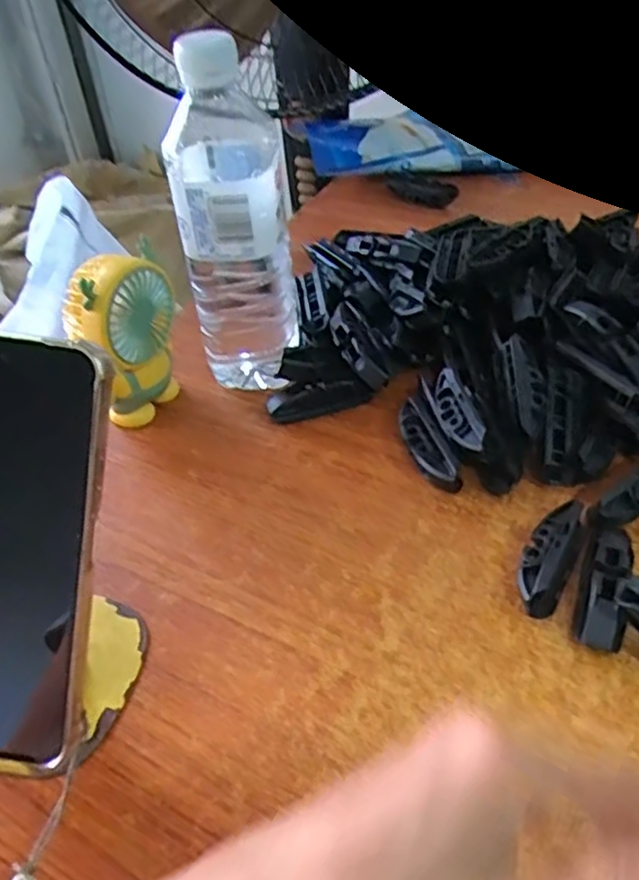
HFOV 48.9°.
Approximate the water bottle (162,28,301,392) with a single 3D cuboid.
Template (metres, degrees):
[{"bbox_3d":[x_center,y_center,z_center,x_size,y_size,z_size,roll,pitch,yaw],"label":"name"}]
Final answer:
[{"bbox_3d":[-0.052,-0.130,0.438,0.063,0.211,0.071,-9,44,-4],"label":"water bottle"}]

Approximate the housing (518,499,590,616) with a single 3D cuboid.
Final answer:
[{"bbox_3d":[0.117,0.058,0.355,0.023,0.020,0.071,20,49,24],"label":"housing"}]

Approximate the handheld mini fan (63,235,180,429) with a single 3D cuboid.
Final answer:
[{"bbox_3d":[-0.123,-0.065,0.447,0.042,0.105,0.069,22,50,25],"label":"handheld mini fan"}]

